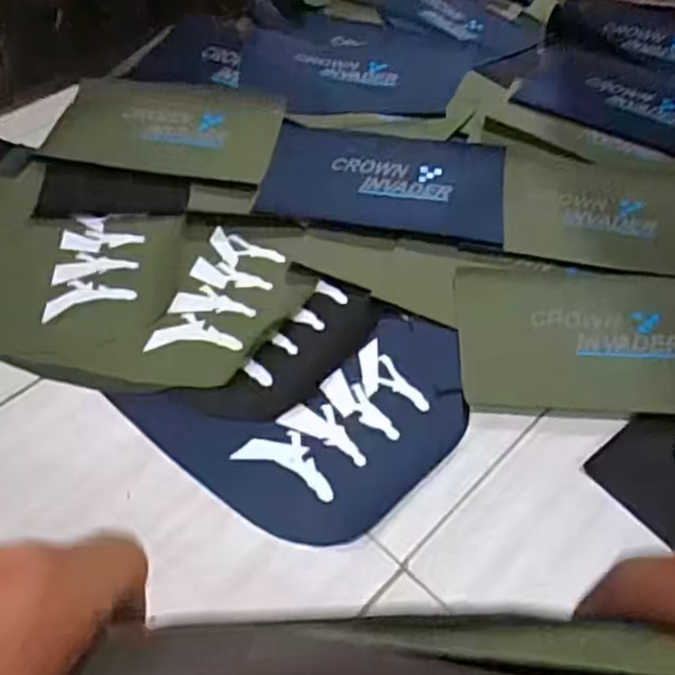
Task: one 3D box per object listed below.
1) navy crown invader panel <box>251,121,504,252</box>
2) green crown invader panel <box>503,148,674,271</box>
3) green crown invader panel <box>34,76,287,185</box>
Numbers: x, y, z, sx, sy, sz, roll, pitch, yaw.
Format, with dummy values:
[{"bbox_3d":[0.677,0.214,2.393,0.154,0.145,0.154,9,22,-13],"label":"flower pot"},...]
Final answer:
[{"bbox_3d":[0.065,-0.213,0.942,0.315,0.019,0.196,11,53,7],"label":"navy crown invader panel"},{"bbox_3d":[0.363,-0.176,0.925,0.278,0.011,0.229,9,53,6],"label":"green crown invader panel"},{"bbox_3d":[-0.247,-0.313,1.018,0.326,0.013,0.209,9,53,6],"label":"green crown invader panel"}]

